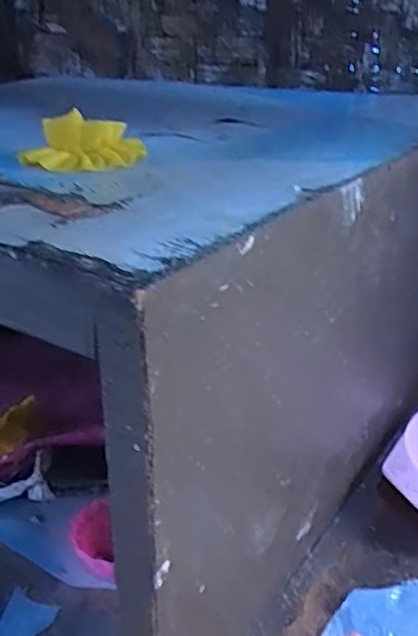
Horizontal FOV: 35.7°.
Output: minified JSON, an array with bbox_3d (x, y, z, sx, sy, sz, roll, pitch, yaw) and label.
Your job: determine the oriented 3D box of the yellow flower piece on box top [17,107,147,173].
[{"bbox_3d":[-0.071,-0.103,0.371,0.065,0.025,0.048,-2,26,-3],"label":"yellow flower piece on box top"}]

